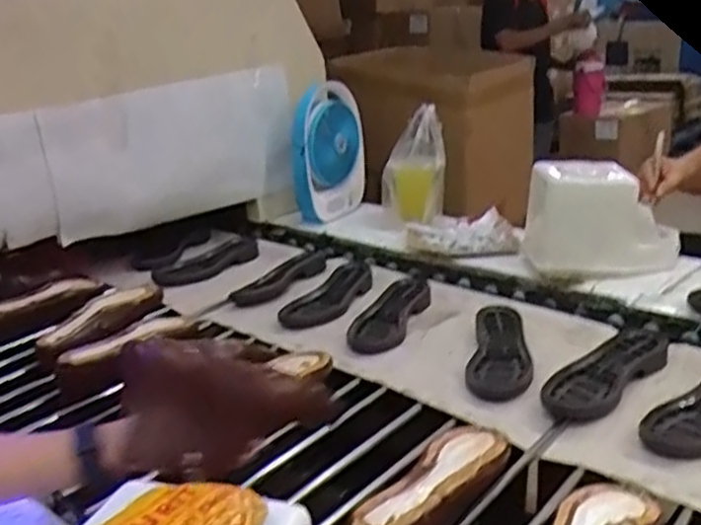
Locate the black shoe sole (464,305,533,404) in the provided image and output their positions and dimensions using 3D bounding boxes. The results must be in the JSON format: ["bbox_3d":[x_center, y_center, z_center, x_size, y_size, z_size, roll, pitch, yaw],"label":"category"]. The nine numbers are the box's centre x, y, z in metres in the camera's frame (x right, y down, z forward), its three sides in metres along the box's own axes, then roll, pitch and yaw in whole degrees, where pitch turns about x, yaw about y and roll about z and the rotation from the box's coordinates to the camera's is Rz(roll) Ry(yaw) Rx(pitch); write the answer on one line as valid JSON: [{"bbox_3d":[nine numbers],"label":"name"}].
[{"bbox_3d":[0.214,0.126,1.083,0.086,0.029,0.241,1,20,11],"label":"black shoe sole"}]

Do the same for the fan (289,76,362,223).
[{"bbox_3d":[-0.053,-0.270,1.823,0.057,0.309,0.275,2,26,36],"label":"fan"}]

